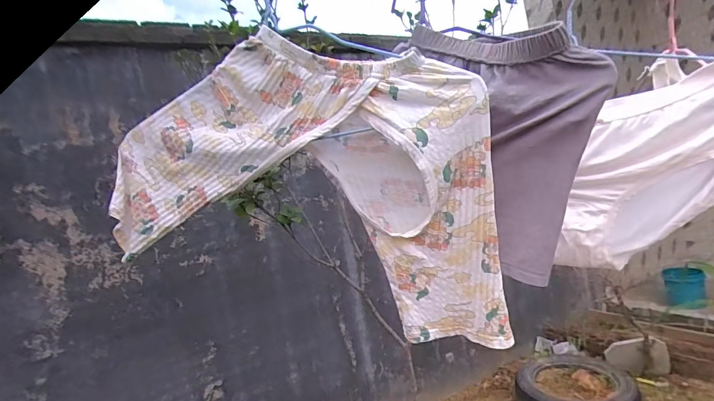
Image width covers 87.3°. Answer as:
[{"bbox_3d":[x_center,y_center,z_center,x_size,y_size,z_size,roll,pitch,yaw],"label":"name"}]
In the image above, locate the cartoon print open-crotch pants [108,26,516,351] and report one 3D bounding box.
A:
[{"bbox_3d":[-0.066,0.002,0.450,0.444,0.347,0.084,-7,0,13],"label":"cartoon print open-crotch pants"}]

